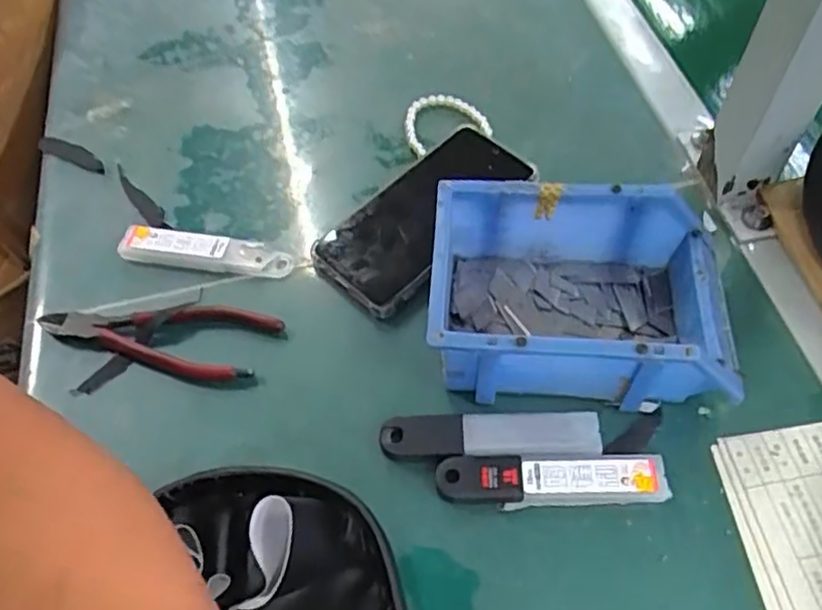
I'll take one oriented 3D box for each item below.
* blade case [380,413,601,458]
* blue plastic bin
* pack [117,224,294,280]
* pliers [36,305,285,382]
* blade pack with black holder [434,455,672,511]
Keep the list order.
[{"bbox_3d":[0.048,0.078,0.406,0.127,0.009,0.027,-2,58,3],"label":"blade case"},{"bbox_3d":[0.101,-0.006,0.414,0.170,0.074,0.113,3,58,6],"label":"blue plastic bin"},{"bbox_3d":[-0.148,-0.038,0.489,0.124,0.014,0.025,9,59,9],"label":"pack"},{"bbox_3d":[-0.169,0.020,0.455,0.156,0.010,0.051,6,59,7],"label":"pliers"},{"bbox_3d":[0.080,0.100,0.390,0.127,0.014,0.027,-2,58,3],"label":"blade pack with black holder"}]

